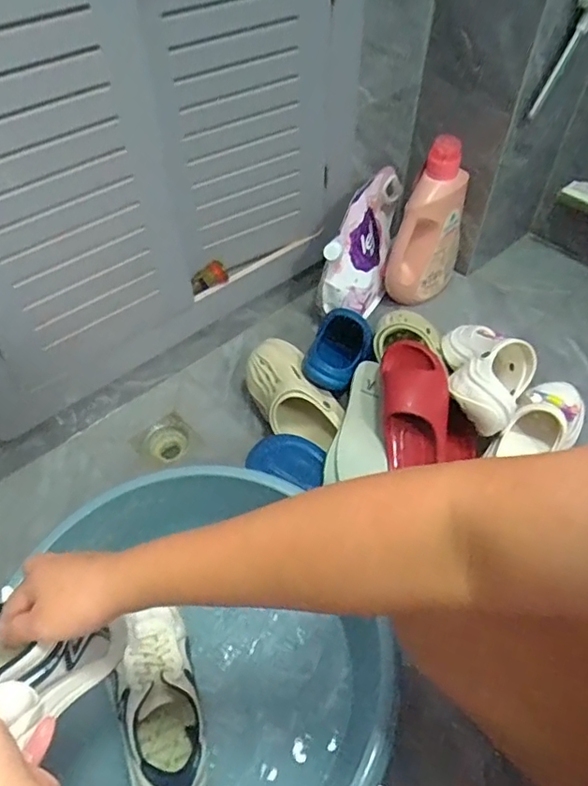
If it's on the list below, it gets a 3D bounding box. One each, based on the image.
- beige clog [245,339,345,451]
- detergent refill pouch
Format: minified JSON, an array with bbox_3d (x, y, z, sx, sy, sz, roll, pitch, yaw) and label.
[{"bbox_3d":[-0.008,0.001,0.938,0.112,0.087,0.212,-27,56,-19],"label":"beige clog"},{"bbox_3d":[0.143,-0.296,1.106,0.096,0.217,0.270,15,53,12],"label":"detergent refill pouch"}]

